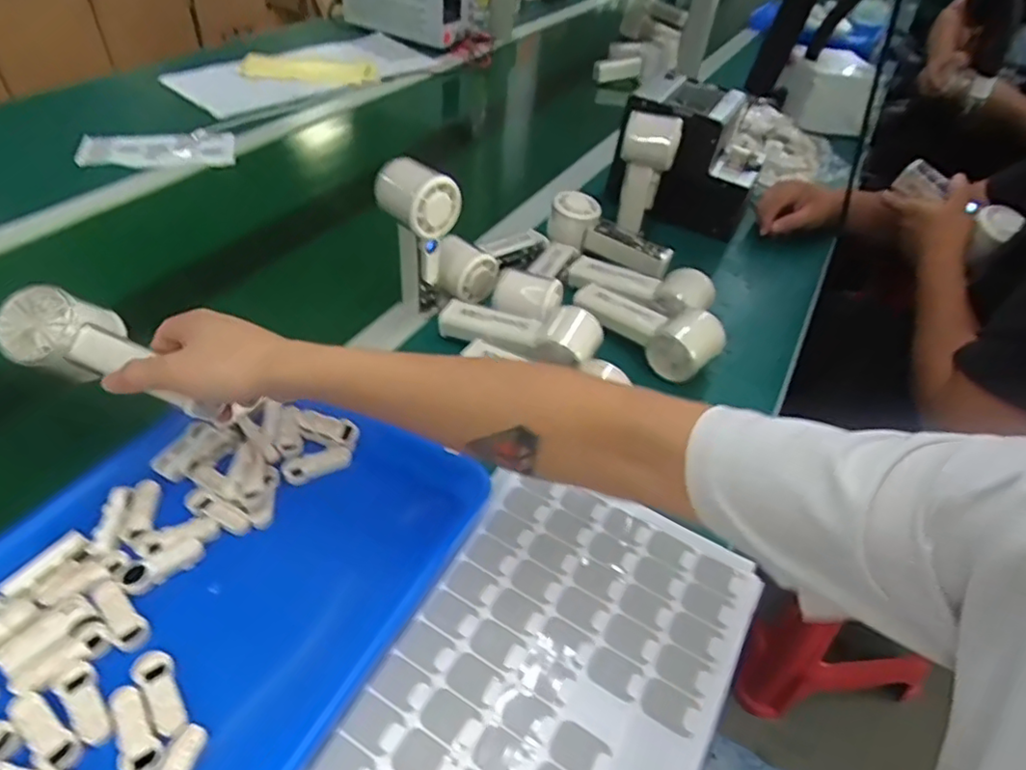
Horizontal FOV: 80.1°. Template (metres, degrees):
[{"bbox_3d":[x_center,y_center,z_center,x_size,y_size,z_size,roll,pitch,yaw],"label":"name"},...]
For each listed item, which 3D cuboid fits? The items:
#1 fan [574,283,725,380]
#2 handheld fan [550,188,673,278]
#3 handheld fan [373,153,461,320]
[{"bbox_3d":[0.133,-0.066,0.617,0.162,0.050,0.056,33,49,25],"label":"fan"},{"bbox_3d":[0.116,-0.176,0.725,0.152,0.051,0.047,31,48,24],"label":"handheld fan"},{"bbox_3d":[-0.094,-0.141,0.599,0.057,0.145,0.067,-29,53,-32],"label":"handheld fan"}]

